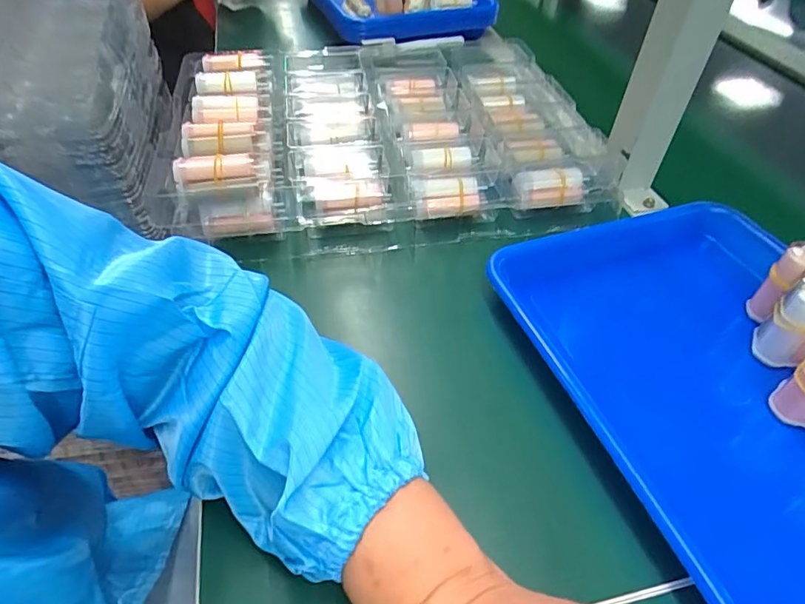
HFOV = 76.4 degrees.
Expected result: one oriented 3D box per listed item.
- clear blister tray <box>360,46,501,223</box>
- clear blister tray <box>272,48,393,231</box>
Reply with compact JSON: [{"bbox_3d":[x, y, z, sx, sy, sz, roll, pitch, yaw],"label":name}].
[{"bbox_3d":[0.026,-0.190,0.548,0.111,0.040,0.302,-6,47,-9],"label":"clear blister tray"},{"bbox_3d":[-0.077,-0.182,0.533,0.108,0.038,0.300,-6,47,-8],"label":"clear blister tray"}]

